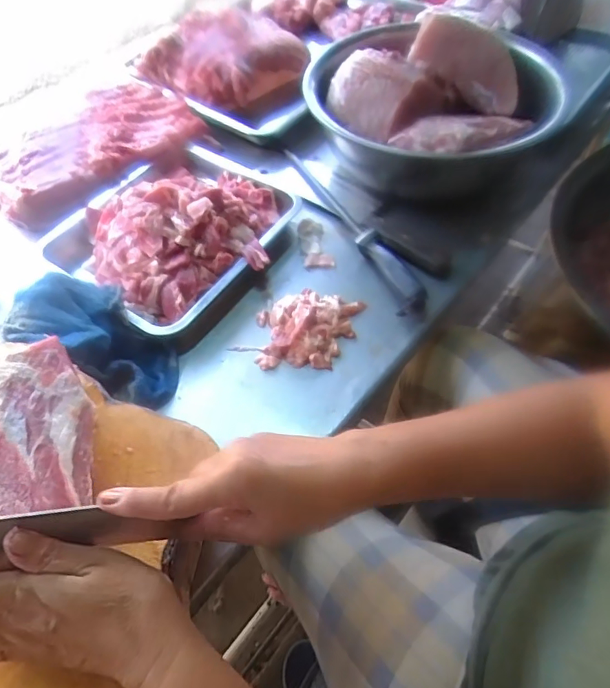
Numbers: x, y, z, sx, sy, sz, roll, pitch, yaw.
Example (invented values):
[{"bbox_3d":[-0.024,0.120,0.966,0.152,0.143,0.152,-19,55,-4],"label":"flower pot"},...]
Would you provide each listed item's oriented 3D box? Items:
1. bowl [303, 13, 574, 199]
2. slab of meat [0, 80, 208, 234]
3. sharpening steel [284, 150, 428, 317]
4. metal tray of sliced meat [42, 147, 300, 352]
[{"bbox_3d":[0.189,-0.373,0.729,0.338,0.180,0.336,0,55,0],"label":"bowl"},{"bbox_3d":[-0.324,-0.314,0.753,0.196,0.063,0.355,33,61,20],"label":"slab of meat"},{"bbox_3d":[0.063,-0.189,0.694,0.038,0.044,0.383,-20,57,-14],"label":"sharpening steel"},{"bbox_3d":[-0.180,-0.168,0.651,0.282,0.084,0.305,26,59,17],"label":"metal tray of sliced meat"}]

